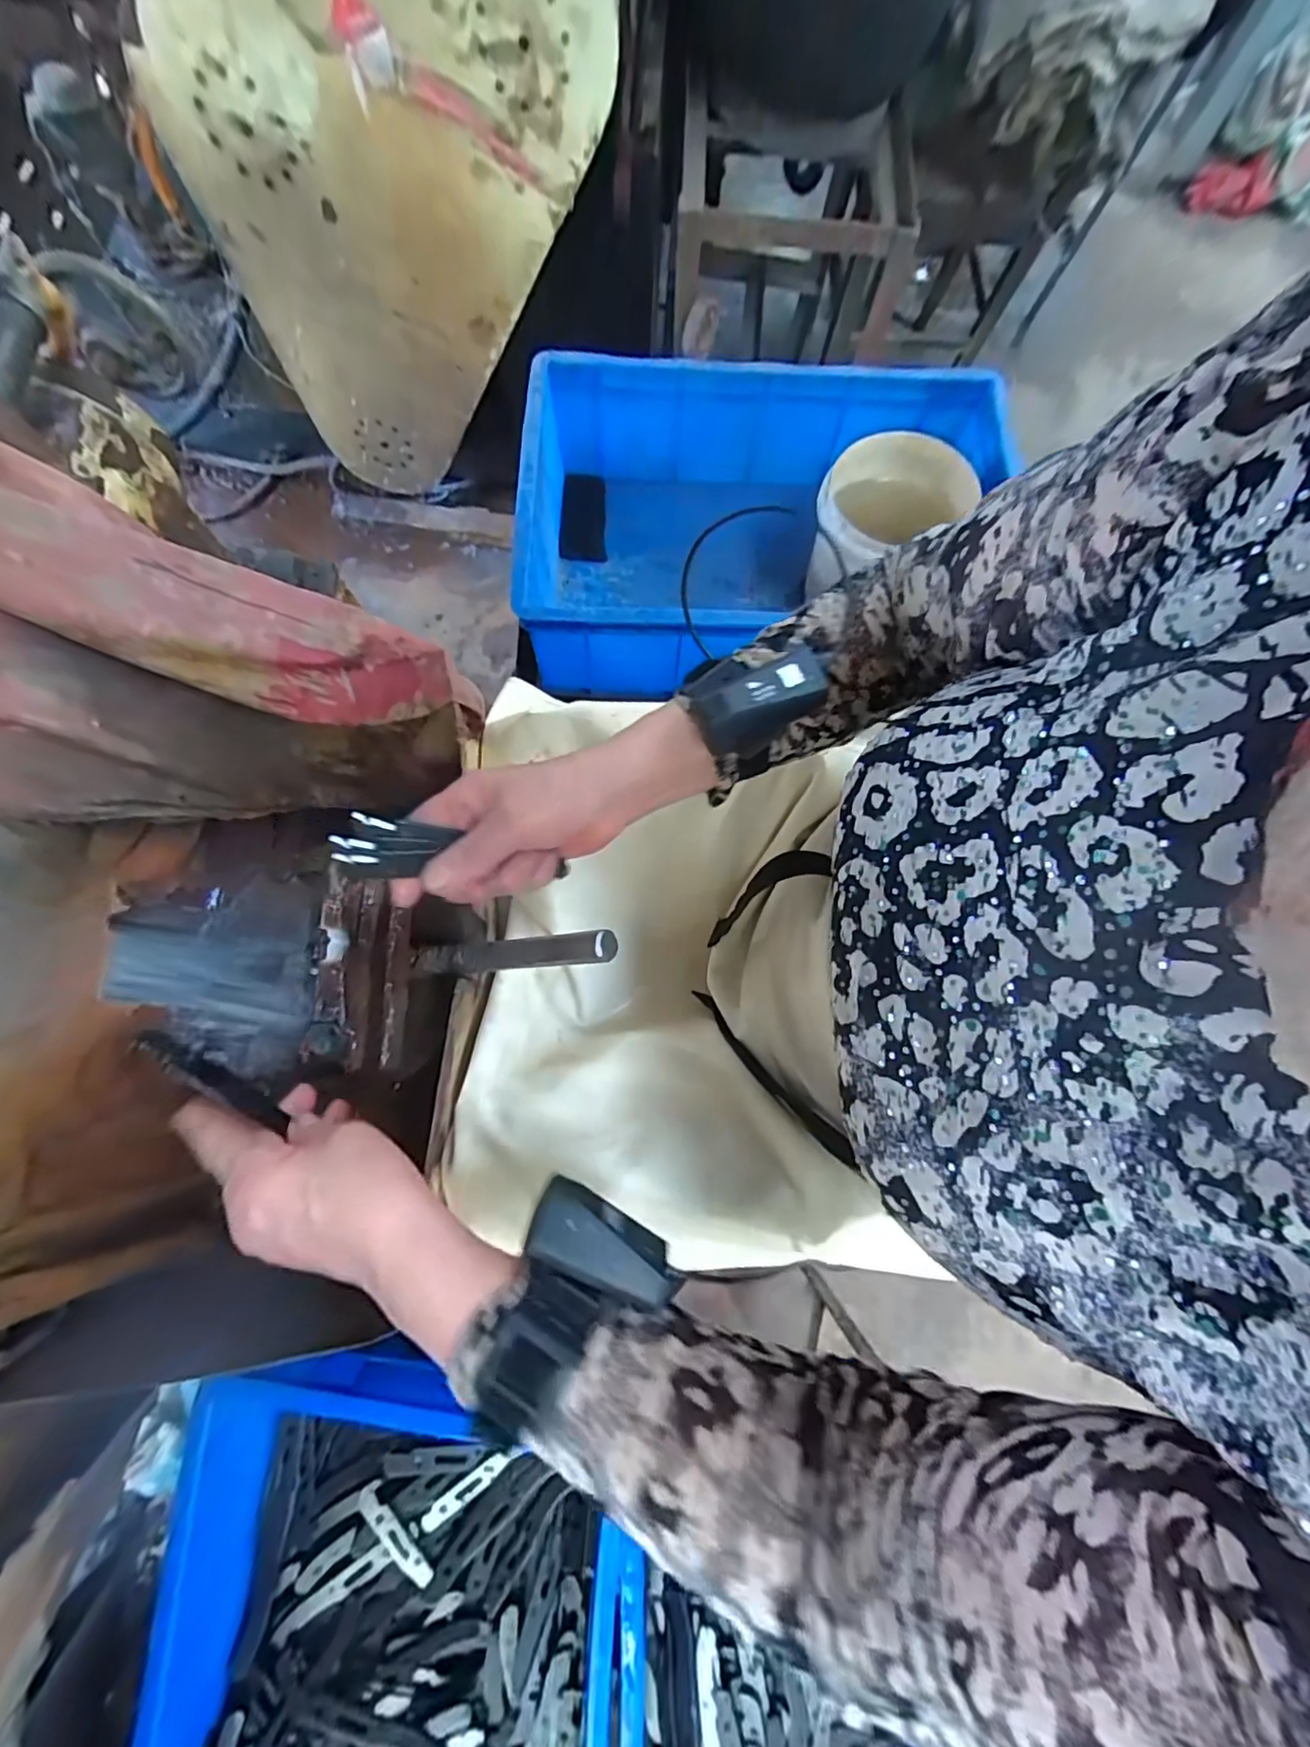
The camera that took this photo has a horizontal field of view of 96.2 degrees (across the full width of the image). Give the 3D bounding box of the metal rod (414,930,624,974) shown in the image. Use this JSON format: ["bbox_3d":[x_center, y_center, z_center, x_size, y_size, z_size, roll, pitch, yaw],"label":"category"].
[{"bbox_3d":[-0.103,0.054,0.392,0.182,0.012,0.020,-9,72,33],"label":"metal rod"}]

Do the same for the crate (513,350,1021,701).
[{"bbox_3d":[0.123,-0.383,0.680,0.519,0.162,0.330,0,75,-2],"label":"crate"}]

